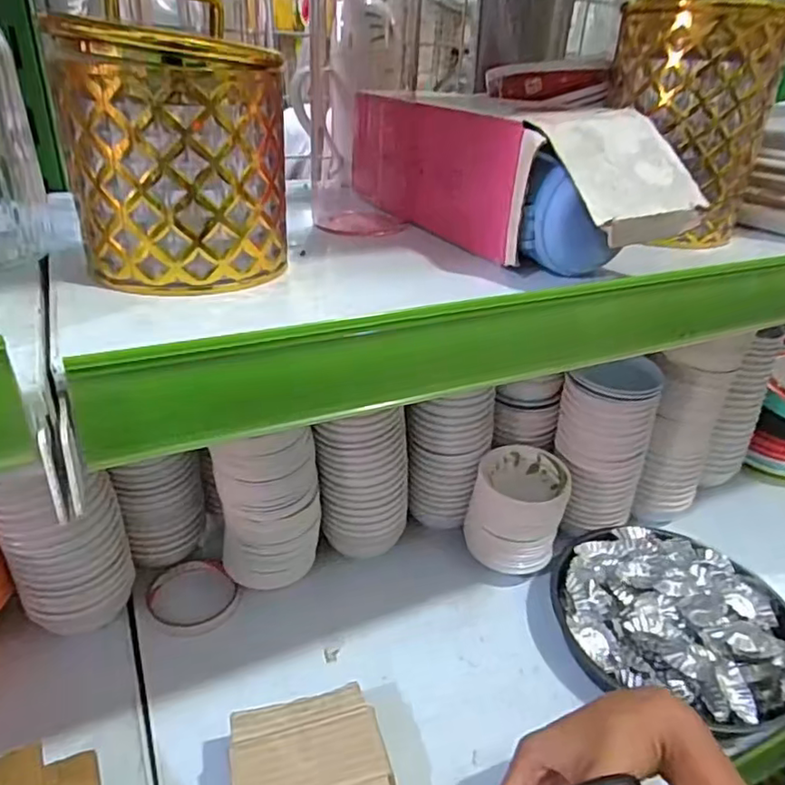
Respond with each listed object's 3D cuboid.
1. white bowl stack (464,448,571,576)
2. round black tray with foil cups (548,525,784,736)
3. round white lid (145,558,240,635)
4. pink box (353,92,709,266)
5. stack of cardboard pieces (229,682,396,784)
[{"bbox_3d":[0.125,0.122,0.621,0.087,0.102,0.086,12,31,14],"label":"white bowl stack"},{"bbox_3d":[0.256,0.200,0.560,0.212,0.043,0.190,17,32,21],"label":"round black tray with foil cups"},{"bbox_3d":[-0.187,0.189,0.571,0.071,0.018,0.075,-22,39,-37],"label":"round white lid"},{"bbox_3d":[0.063,-0.139,0.383,0.081,0.079,0.243,-11,33,-25],"label":"pink box"},{"bbox_3d":[-0.054,0.262,0.416,0.100,0.058,0.092,-5,31,-16],"label":"stack of cardboard pieces"}]

